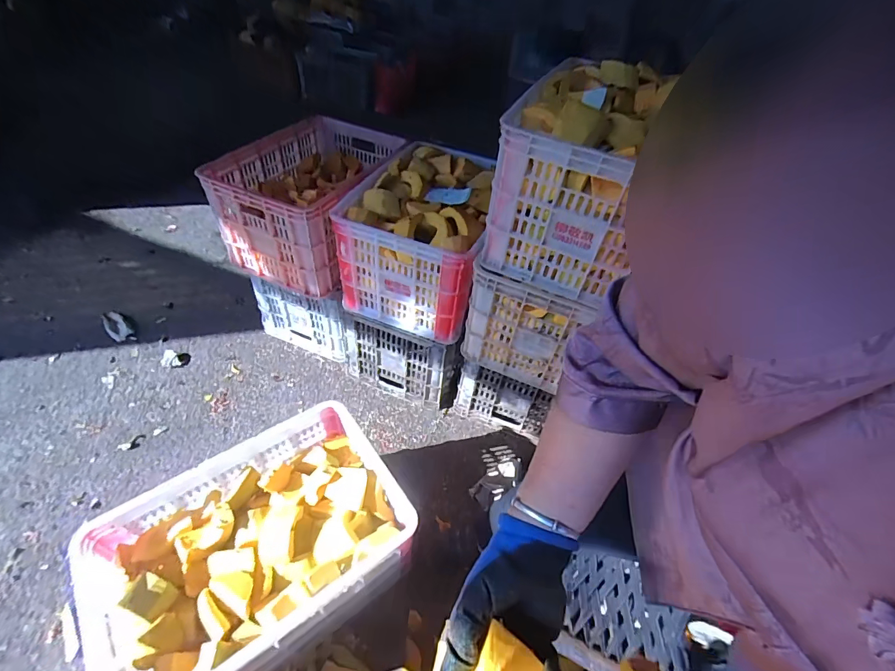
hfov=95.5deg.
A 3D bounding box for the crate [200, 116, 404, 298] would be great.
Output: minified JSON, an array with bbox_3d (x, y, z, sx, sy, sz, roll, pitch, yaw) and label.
[{"bbox_3d":[-0.386,-0.411,1.221,0.359,0.277,0.504,20,48,10],"label":"crate"}]

